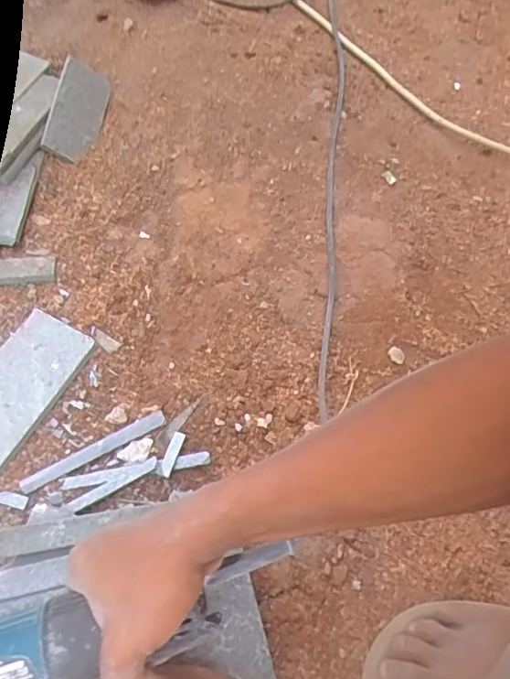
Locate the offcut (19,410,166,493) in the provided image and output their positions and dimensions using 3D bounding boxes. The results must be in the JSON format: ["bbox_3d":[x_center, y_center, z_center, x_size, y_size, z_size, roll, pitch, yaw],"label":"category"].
[{"bbox_3d":[-0.159,0.111,0.507,0.148,0.004,0.014,-26,85,-12],"label":"offcut"}]

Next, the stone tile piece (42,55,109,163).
[{"bbox_3d":[-0.246,-0.315,0.709,0.065,0.013,0.139,23,75,-39],"label":"stone tile piece"}]

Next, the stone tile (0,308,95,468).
[{"bbox_3d":[-0.253,0.052,0.527,0.086,0.013,0.176,27,68,9],"label":"stone tile"}]

